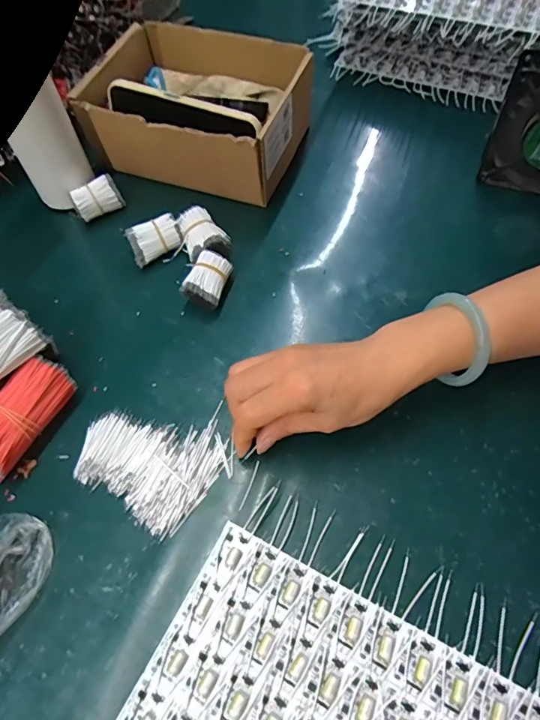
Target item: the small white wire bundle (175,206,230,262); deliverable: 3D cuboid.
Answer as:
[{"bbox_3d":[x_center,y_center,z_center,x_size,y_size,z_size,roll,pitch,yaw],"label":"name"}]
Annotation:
[{"bbox_3d":[-0.066,-0.125,0.466,0.044,0.024,0.055,-22,62,-9],"label":"small white wire bundle"}]

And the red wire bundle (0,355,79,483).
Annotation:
[{"bbox_3d":[-0.196,0.045,0.367,0.039,0.039,0.093,23,64,15],"label":"red wire bundle"}]

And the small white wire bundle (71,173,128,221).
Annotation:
[{"bbox_3d":[-0.184,-0.174,0.499,0.048,0.028,0.028,-32,64,-14],"label":"small white wire bundle"}]

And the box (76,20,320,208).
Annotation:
[{"bbox_3d":[-0.079,-0.280,0.521,0.218,0.092,0.167,16,62,12],"label":"box"}]

